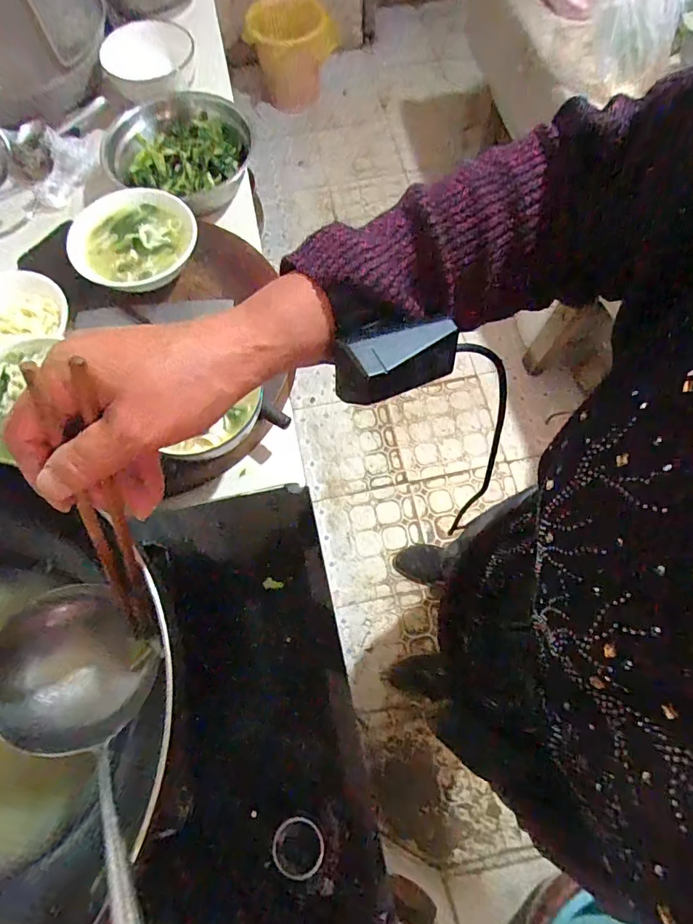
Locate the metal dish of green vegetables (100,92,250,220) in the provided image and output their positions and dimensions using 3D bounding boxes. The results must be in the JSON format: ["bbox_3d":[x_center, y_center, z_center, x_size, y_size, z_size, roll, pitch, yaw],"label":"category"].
[{"bbox_3d":[-0.238,-0.449,0.697,0.193,0.068,0.178,0,70,1],"label":"metal dish of green vegetables"}]

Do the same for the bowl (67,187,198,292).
[{"bbox_3d":[-0.260,-0.270,0.597,0.145,0.043,0.140,0,70,1],"label":"bowl"}]

